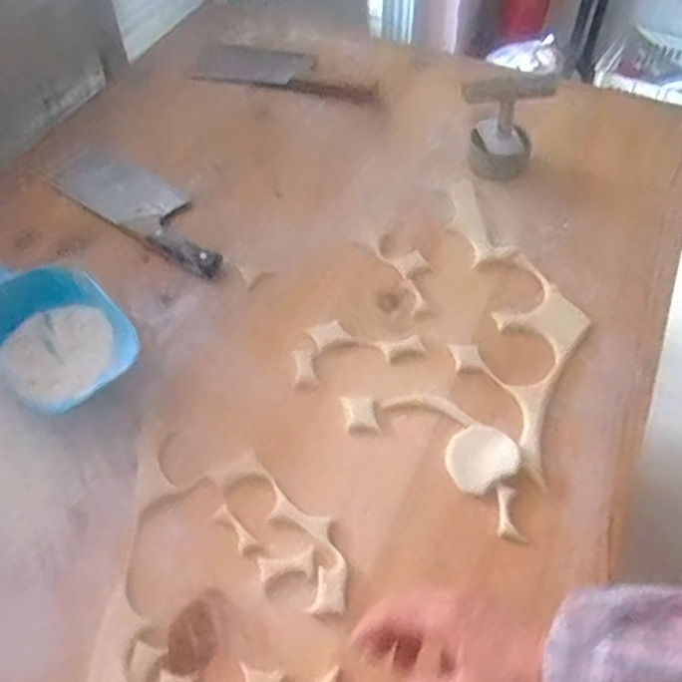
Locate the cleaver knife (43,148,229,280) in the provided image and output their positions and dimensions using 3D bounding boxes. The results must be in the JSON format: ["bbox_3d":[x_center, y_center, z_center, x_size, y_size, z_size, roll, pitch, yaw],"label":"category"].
[{"bbox_3d":[-0.228,-0.162,0.802,0.292,0.022,0.084,33,59,24],"label":"cleaver knife"}]

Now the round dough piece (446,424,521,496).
[{"bbox_3d":[0.121,0.099,0.598,0.065,0.008,0.056,-27,56,-19],"label":"round dough piece"}]

